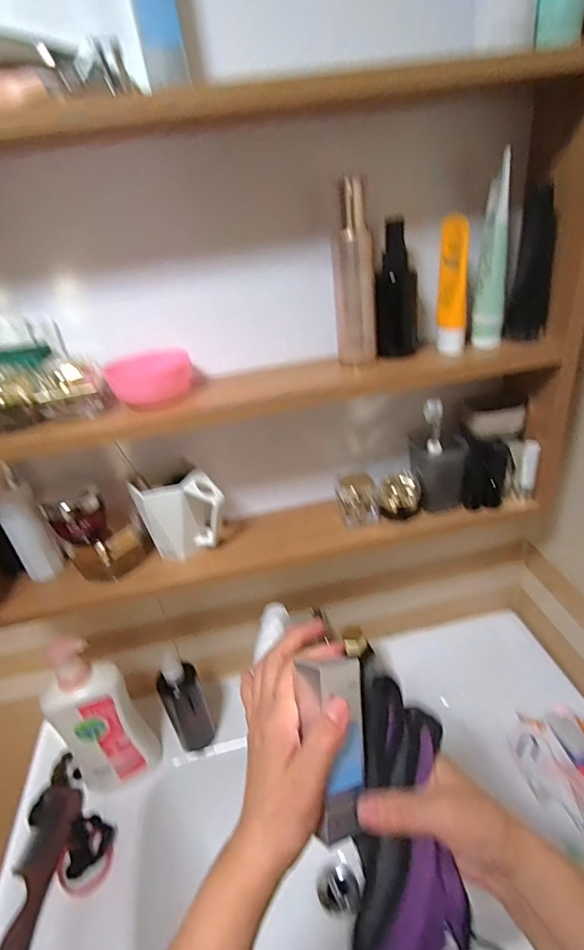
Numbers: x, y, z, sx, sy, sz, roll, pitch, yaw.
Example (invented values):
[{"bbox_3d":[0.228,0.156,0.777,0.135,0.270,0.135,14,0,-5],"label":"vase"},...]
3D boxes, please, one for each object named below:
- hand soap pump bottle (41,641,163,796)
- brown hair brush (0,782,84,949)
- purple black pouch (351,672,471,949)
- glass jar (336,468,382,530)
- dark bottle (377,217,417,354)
[{"bbox_3d":[-0.261,0.323,0.635,0.097,0.269,0.050,-12,31,-7],"label":"hand soap pump bottle"},{"bbox_3d":[-0.318,0.499,0.610,0.058,0.022,0.192,-8,31,-1],"label":"brown hair brush"},{"bbox_3d":[0.066,0.234,0.323,0.087,0.040,0.179,-3,75,8],"label":"purple black pouch"},{"bbox_3d":[0.084,0.030,0.602,0.050,0.061,0.050,-6,31,3],"label":"glass jar"},{"bbox_3d":[0.109,-0.190,0.488,0.034,0.128,0.031,8,34,25],"label":"dark bottle"}]

